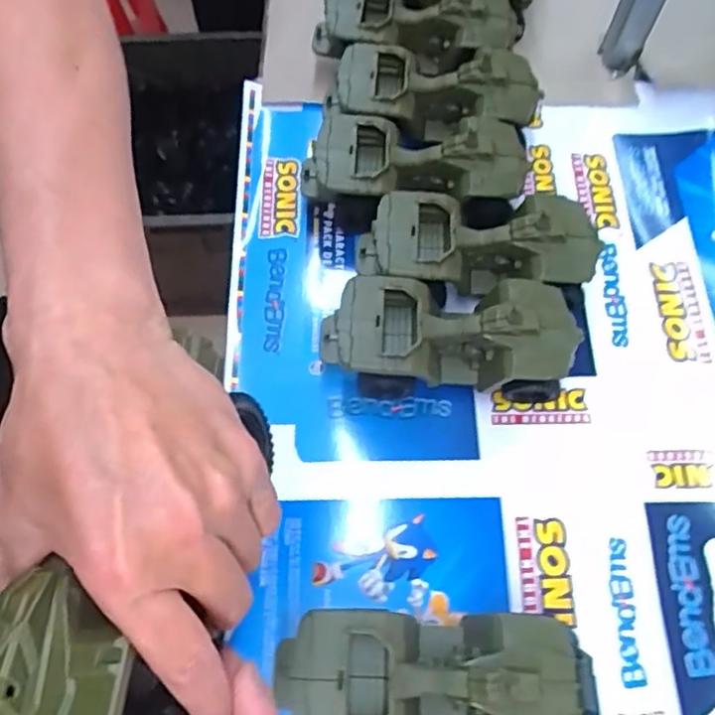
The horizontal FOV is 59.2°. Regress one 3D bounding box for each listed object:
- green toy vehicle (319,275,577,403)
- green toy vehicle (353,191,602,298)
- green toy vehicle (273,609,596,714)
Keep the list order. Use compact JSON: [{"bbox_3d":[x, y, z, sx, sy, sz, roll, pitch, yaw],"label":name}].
[{"bbox_3d":[0.068,-0.016,0.490,0.186,0.079,0.085,3,68,1],"label":"green toy vehicle"},{"bbox_3d":[0.096,-0.087,0.516,0.189,0.080,0.080,0,68,0],"label":"green toy vehicle"},{"bbox_3d":[0.046,0.205,0.401,0.184,0.079,0.076,1,68,1],"label":"green toy vehicle"}]

